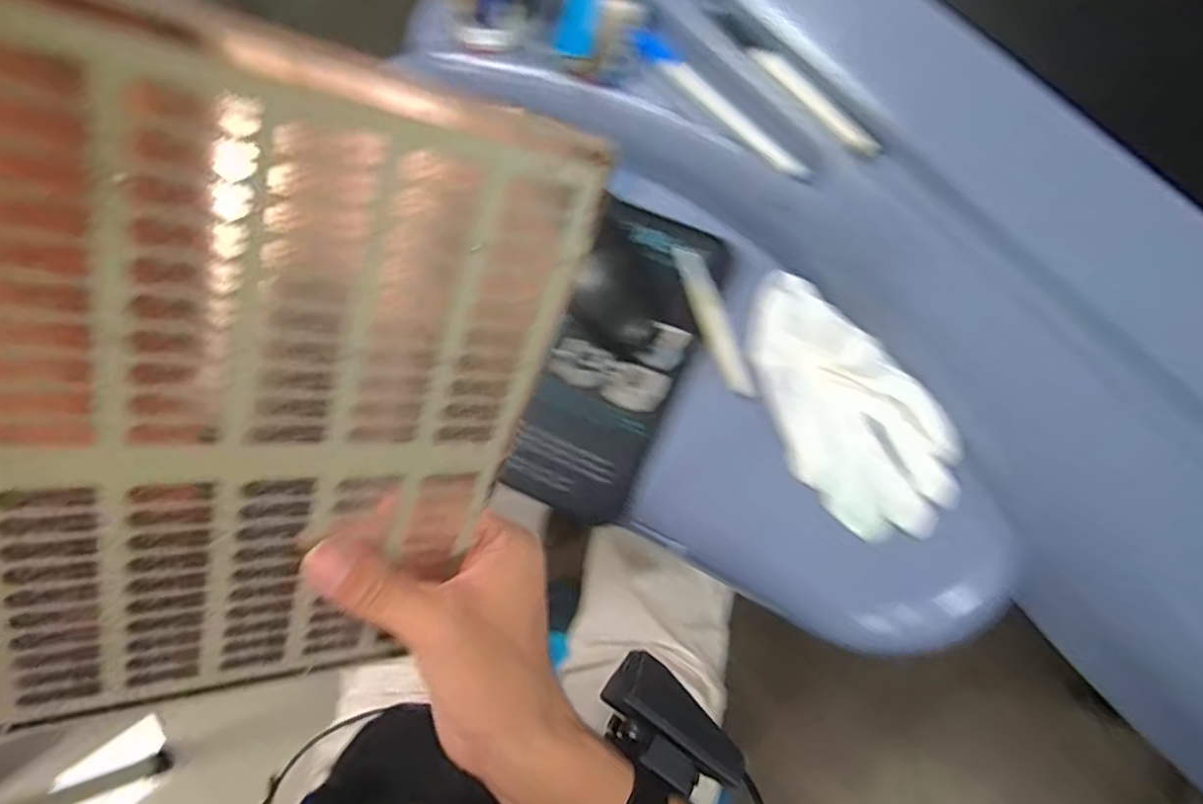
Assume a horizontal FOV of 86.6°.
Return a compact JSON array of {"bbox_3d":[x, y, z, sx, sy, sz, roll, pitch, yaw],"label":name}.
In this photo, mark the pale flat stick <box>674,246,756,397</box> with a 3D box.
[{"bbox_3d":[0.068,-0.051,0.397,0.017,0.004,0.106,-17,71,-5],"label":"pale flat stick"}]

